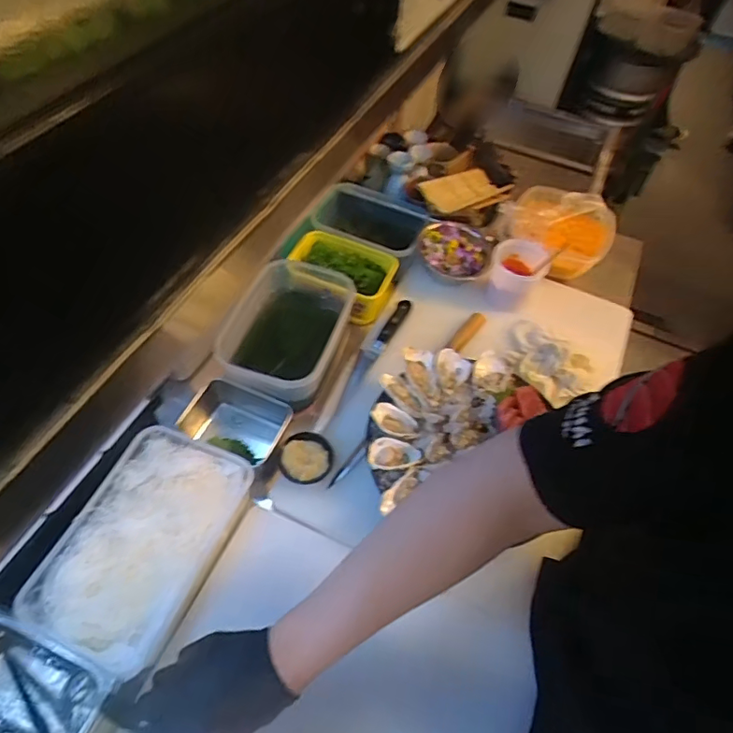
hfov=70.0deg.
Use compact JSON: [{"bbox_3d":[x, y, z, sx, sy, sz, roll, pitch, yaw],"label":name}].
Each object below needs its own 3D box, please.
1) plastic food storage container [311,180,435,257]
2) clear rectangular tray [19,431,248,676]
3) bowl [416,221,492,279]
[{"bbox_3d":[-0.003,-0.248,0.958,0.203,0.072,0.146,15,54,6],"label":"plastic food storage container"},{"bbox_3d":[-0.259,0.197,0.615,0.164,0.062,0.252,19,55,9],"label":"clear rectangular tray"},{"bbox_3d":[0.152,-0.200,0.914,0.125,0.041,0.122,17,55,7],"label":"bowl"}]

